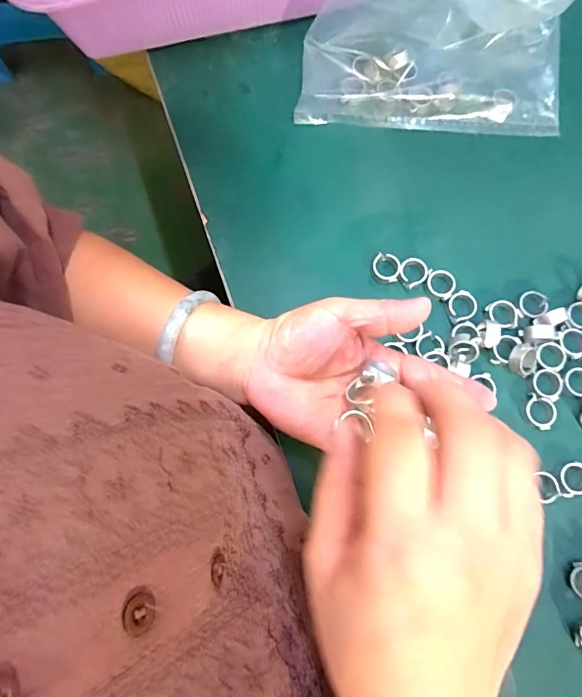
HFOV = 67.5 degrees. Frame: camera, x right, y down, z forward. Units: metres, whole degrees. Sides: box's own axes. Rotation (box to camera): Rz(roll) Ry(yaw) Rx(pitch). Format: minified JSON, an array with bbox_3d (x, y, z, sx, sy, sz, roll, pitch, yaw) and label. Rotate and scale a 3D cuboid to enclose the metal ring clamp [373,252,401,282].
[{"bbox_3d":[0.073,-0.061,0.331,0.021,0.006,0.023,0,78,0],"label":"metal ring clamp"}]

